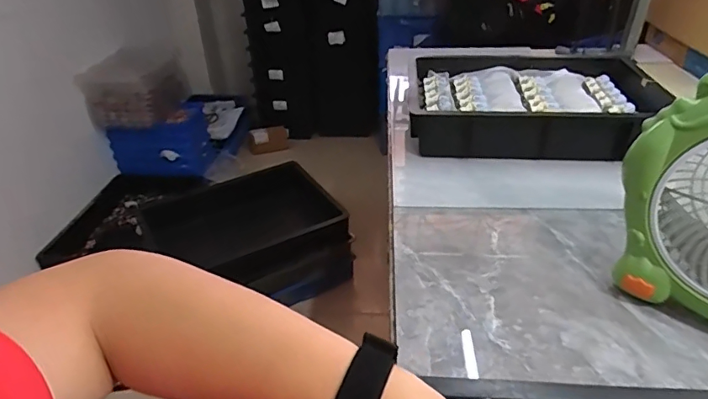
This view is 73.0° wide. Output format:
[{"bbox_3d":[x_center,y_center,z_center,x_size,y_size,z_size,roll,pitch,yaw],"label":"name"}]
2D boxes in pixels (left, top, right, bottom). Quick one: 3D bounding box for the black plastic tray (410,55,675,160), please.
[{"bbox_3d":[0.328,-0.202,0.980,0.402,0.095,0.390,6,34,12],"label":"black plastic tray"}]

